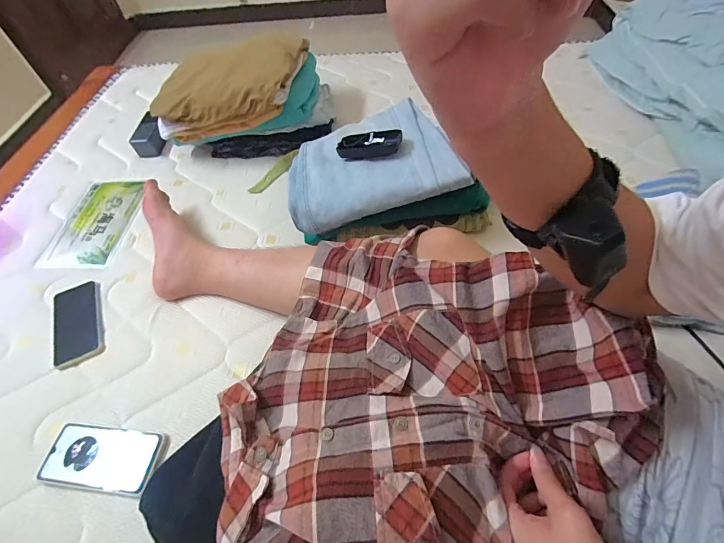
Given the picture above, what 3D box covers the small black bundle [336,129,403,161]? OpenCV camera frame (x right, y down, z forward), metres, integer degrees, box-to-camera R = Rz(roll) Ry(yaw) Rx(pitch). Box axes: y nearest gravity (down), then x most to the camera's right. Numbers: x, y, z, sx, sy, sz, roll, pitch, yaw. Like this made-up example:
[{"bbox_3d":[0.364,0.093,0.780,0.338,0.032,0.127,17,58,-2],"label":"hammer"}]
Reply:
[{"bbox_3d":[0.012,-0.215,0.620,0.110,0.030,0.048,1,52,21],"label":"small black bundle"}]

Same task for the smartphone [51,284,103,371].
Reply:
[{"bbox_3d":[-0.485,0.087,0.625,0.078,0.006,0.163,-24,55,-13],"label":"smartphone"}]

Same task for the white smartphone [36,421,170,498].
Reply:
[{"bbox_3d":[-0.348,0.247,0.490,0.157,0.009,0.075,4,54,7],"label":"white smartphone"}]

